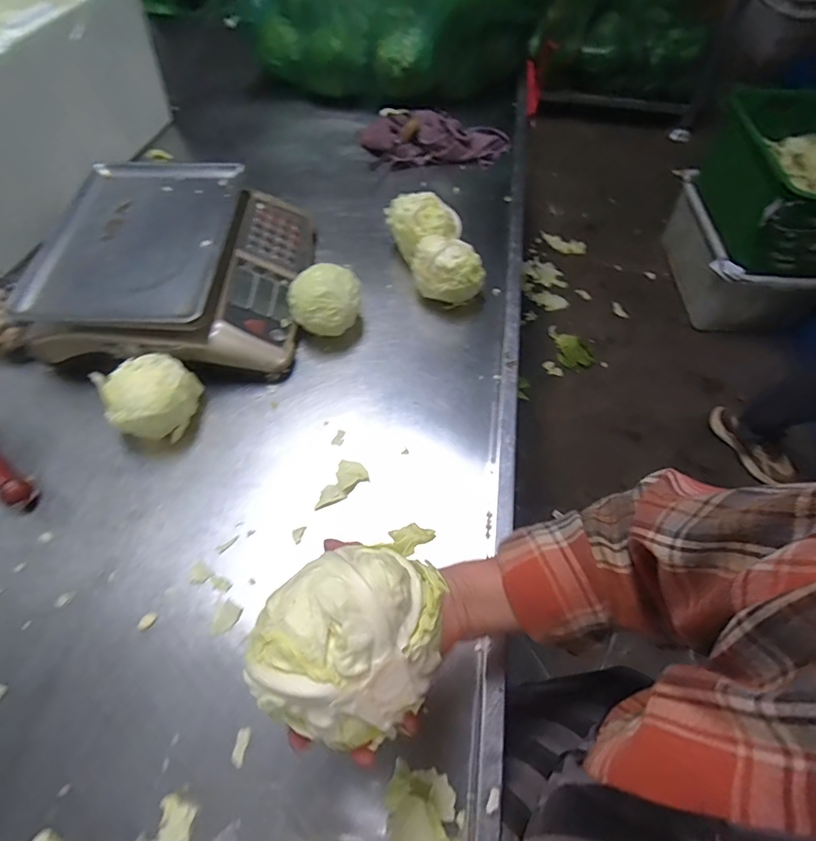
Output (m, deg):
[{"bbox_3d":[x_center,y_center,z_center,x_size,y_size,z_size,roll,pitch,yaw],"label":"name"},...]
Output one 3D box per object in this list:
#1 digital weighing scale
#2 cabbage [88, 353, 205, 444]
[{"bbox_3d":[-0.332,-0.228,0.713,0.347,0.112,0.340,5,59,2],"label":"digital weighing scale"},{"bbox_3d":[-0.320,-0.025,0.608,0.109,0.086,0.083,-33,65,-19],"label":"cabbage"}]

